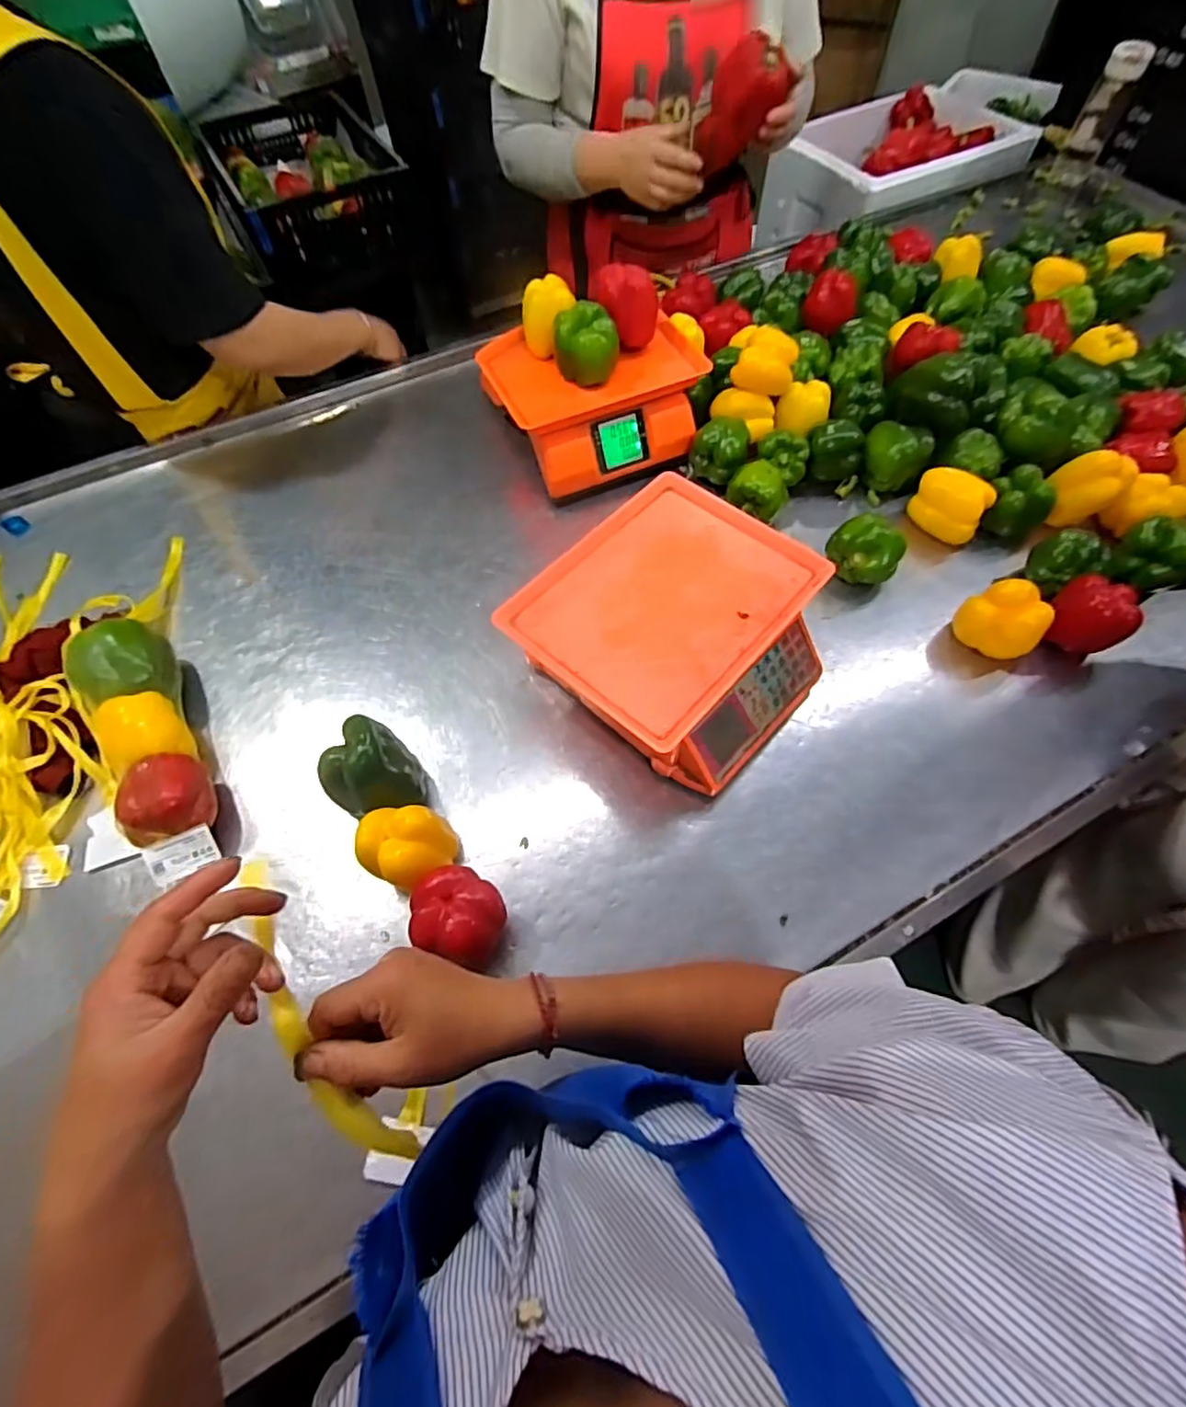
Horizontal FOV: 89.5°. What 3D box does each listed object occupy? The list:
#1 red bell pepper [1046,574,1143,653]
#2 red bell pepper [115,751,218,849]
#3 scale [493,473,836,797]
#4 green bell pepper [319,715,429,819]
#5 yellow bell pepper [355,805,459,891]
[{"bbox_3d":[0.597,-0.105,0.720,0.083,0.077,0.066,38,69,19],"label":"red bell pepper"},{"bbox_3d":[-0.435,0.100,0.614,0.076,0.071,0.076,-1,62,1],"label":"red bell pepper"},{"bbox_3d":[0.094,-0.074,0.679,0.282,0.122,0.285,38,69,19],"label":"scale"},{"bbox_3d":[-0.225,0.075,0.616,0.083,0.114,0.084,-1,62,1],"label":"green bell pepper"},{"bbox_3d":[-0.180,0.142,0.593,0.072,0.088,0.075,-1,62,1],"label":"yellow bell pepper"}]

